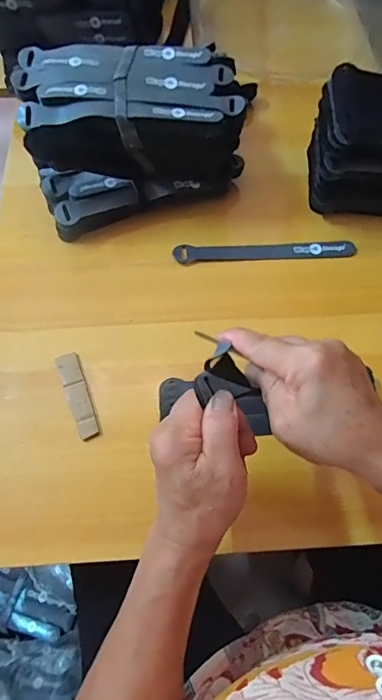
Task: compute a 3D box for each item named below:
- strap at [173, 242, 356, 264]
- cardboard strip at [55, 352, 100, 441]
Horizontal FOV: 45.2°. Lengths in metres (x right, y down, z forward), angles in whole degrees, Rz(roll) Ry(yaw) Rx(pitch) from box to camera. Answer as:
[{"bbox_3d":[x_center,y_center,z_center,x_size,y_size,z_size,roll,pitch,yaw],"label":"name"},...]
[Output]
[{"bbox_3d":[0.080,-0.107,0.503,0.193,0.009,0.023,-1,64,-2],"label":"strap"},{"bbox_3d":[-0.105,0.042,0.428,0.021,0.009,0.086,-19,66,-10],"label":"cardboard strip"}]

